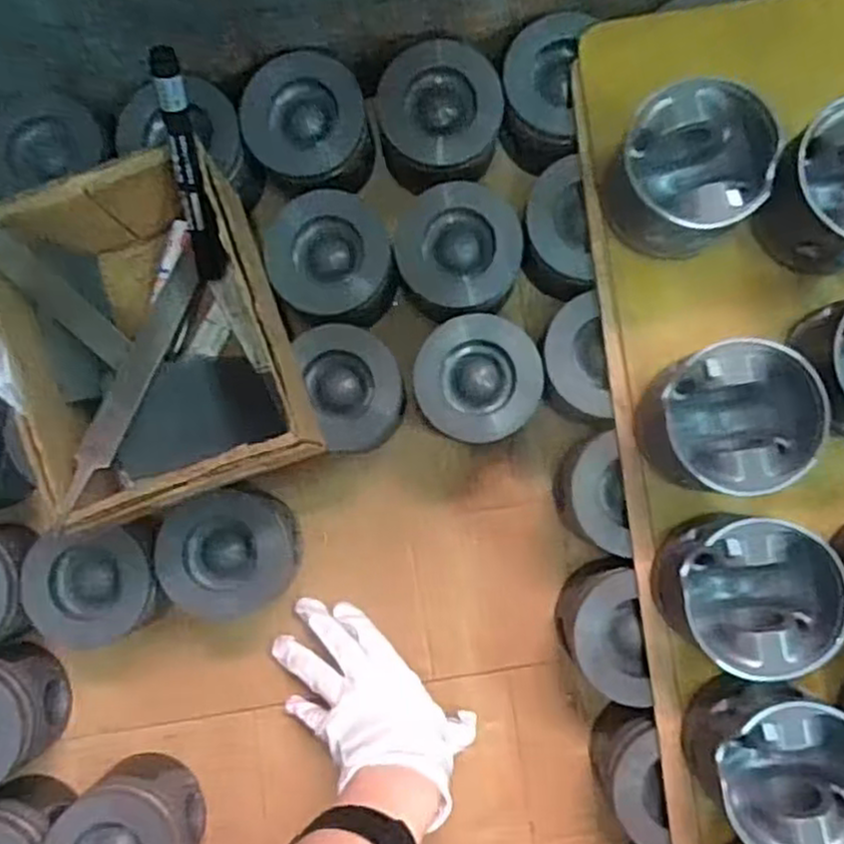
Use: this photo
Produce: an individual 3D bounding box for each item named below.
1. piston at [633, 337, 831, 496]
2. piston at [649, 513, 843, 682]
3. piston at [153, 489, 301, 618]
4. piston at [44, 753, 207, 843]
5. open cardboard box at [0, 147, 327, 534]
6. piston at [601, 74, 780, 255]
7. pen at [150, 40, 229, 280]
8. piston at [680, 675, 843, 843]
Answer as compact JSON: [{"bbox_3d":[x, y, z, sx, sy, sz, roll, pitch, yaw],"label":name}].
[{"bbox_3d":[0.187,-0.001,0.465,0.084,0.077,0.087,0,86,3],"label":"piston"},{"bbox_3d":[0.194,0.100,0.457,0.089,0.077,0.085,0,86,3],"label":"piston"},{"bbox_3d":[-0.138,0.096,0.558,0.086,0.072,0.088,0,86,3],"label":"piston"},{"bbox_3d":[-0.211,0.298,0.548,0.089,0.072,0.096,0,86,3],"label":"piston"},{"bbox_3d":[-0.170,-0.050,0.493,0.158,0.099,0.203,-20,85,2],"label":"open cardboard box"},{"bbox_3d":[0.163,-0.151,0.479,0.086,0.087,0.093,0,86,3],"label":"piston"},{"bbox_3d":[-0.138,-0.146,0.457,0.022,0.152,0.016,8,51,4],"label":"pen"},{"bbox_3d":[0.210,0.198,0.448,0.086,0.075,0.090,0,86,3],"label":"piston"}]

